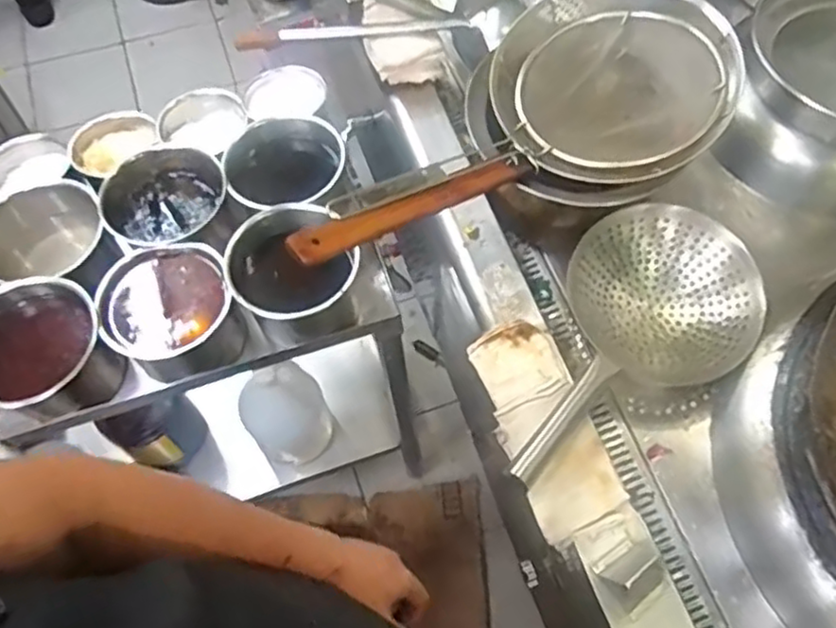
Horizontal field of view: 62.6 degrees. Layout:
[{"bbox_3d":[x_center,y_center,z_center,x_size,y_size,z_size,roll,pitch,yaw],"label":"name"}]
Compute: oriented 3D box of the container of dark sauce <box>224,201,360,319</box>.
[{"bbox_3d":[-0.155,-0.046,0.852,0.143,0.114,0.157,-27,65,-12],"label":"container of dark sauce"}]

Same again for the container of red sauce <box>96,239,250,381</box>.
[{"bbox_3d":[-0.298,0.005,0.859,0.150,0.136,0.156,-25,65,-12],"label":"container of red sauce"}]

